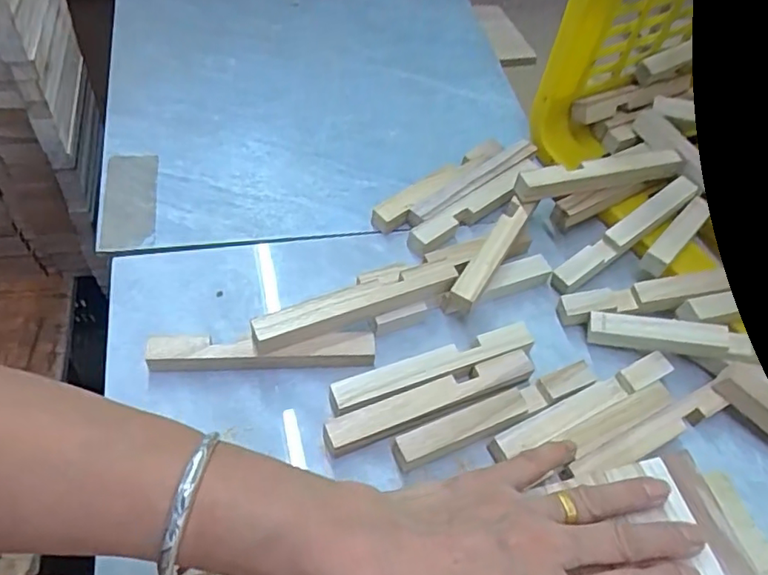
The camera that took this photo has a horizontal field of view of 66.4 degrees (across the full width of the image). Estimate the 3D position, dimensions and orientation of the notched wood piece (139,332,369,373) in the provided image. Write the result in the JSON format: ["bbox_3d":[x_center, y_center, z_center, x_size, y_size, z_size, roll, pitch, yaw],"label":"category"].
[{"bbox_3d":[-0.082,0.043,0.399,0.149,0.018,0.020,-1,54,-8],"label":"notched wood piece"}]

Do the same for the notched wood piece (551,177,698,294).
[{"bbox_3d":[0.197,-0.043,0.478,0.149,0.016,0.019,-35,61,-12],"label":"notched wood piece"}]

